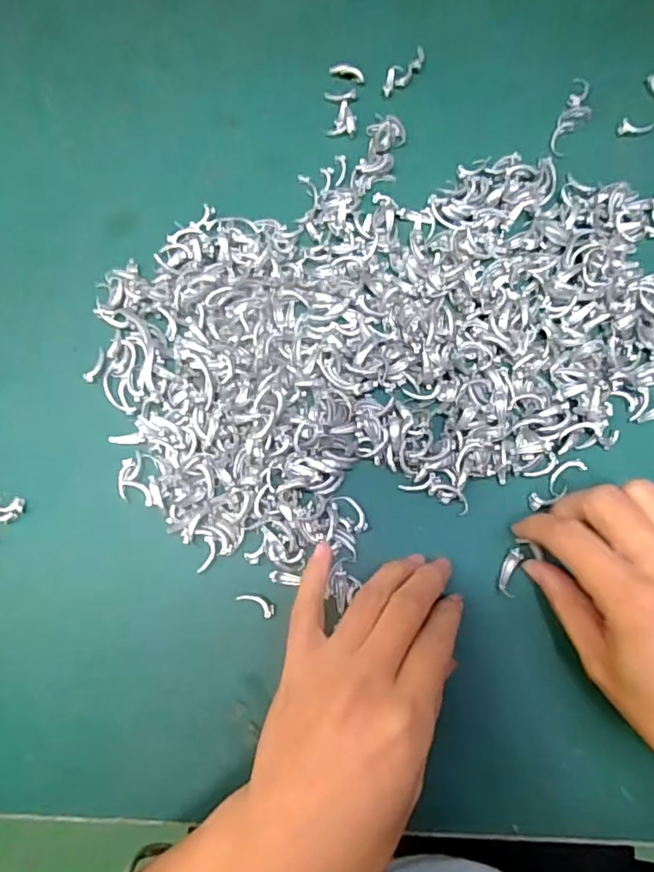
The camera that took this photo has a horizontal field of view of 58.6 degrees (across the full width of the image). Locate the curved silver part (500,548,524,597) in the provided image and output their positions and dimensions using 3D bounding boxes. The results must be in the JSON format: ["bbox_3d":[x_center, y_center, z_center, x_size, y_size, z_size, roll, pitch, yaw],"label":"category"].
[{"bbox_3d":[0.090,0.067,0.285,0.008,0.004,0.023,21,76,7],"label":"curved silver part"}]

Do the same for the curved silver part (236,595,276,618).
[{"bbox_3d":[-0.035,0.082,0.285,0.020,0.004,0.007,25,77,8],"label":"curved silver part"}]

